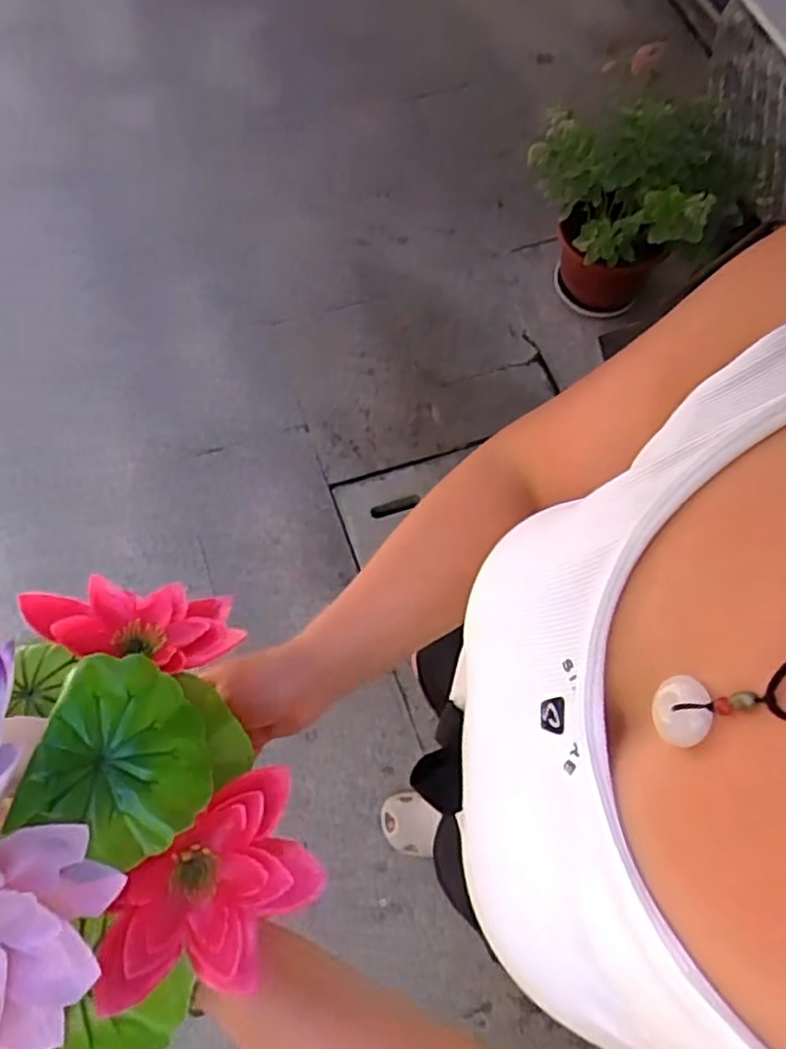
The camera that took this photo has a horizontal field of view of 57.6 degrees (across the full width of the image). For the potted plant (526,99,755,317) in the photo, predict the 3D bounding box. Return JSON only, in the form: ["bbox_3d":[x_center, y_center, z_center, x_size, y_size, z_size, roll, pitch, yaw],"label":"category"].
[{"bbox_3d":[0.530,-0.682,1.610,0.353,0.447,0.367,1,69,-1],"label":"potted plant"}]

